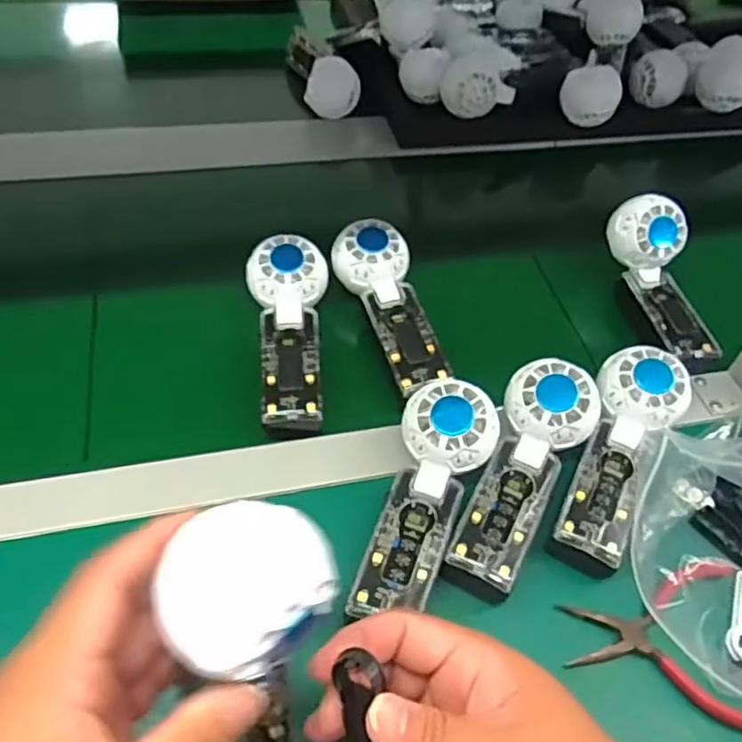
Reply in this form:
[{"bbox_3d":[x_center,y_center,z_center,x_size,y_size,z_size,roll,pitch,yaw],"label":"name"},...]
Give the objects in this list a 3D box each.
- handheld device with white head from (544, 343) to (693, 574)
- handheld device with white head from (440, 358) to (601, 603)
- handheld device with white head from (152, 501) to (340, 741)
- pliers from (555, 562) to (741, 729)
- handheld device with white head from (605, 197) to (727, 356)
[{"bbox_3d":[0.169,0.055,0.447,0.059,0.059,0.161,25,52,15],"label":"handheld device with white head"},{"bbox_3d":[0.098,0.067,0.428,0.057,0.033,0.163,24,65,14],"label":"handheld device with white head"},{"bbox_3d":[-0.050,0.136,0.285,0.061,0.168,0.055,1,34,-5],"label":"handheld device with white head"},{"bbox_3d":[0.174,0.159,0.393,0.113,0.012,0.095,6,50,-1],"label":"pliers"},{"bbox_3d":[0.253,-0.077,0.563,0.051,0.044,0.148,-12,73,-15],"label":"handheld device with white head"}]

